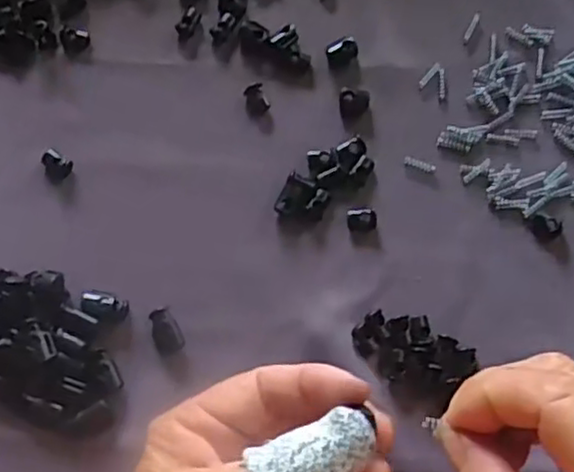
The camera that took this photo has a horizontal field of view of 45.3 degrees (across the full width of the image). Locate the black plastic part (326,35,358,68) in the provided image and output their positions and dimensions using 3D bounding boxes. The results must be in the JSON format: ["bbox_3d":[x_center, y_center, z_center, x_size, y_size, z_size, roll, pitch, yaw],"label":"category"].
[{"bbox_3d":[0.028,-0.092,0.343,0.016,0.006,0.011,-37,82,-7],"label":"black plastic part"}]

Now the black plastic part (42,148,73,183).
[{"bbox_3d":[-0.112,-0.034,0.330,0.015,0.004,0.013,37,81,5],"label":"black plastic part"}]

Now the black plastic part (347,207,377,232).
[{"bbox_3d":[0.036,-0.008,0.327,0.013,0.004,0.011,-6,80,-2],"label":"black plastic part"}]

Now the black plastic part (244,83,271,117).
[{"bbox_3d":[-0.015,-0.067,0.340,0.011,0.004,0.015,-20,80,-5],"label":"black plastic part"}]

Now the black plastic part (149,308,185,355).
[{"bbox_3d":[-0.056,0.044,0.316,0.013,0.004,0.020,-26,81,-6],"label":"black plastic part"}]

